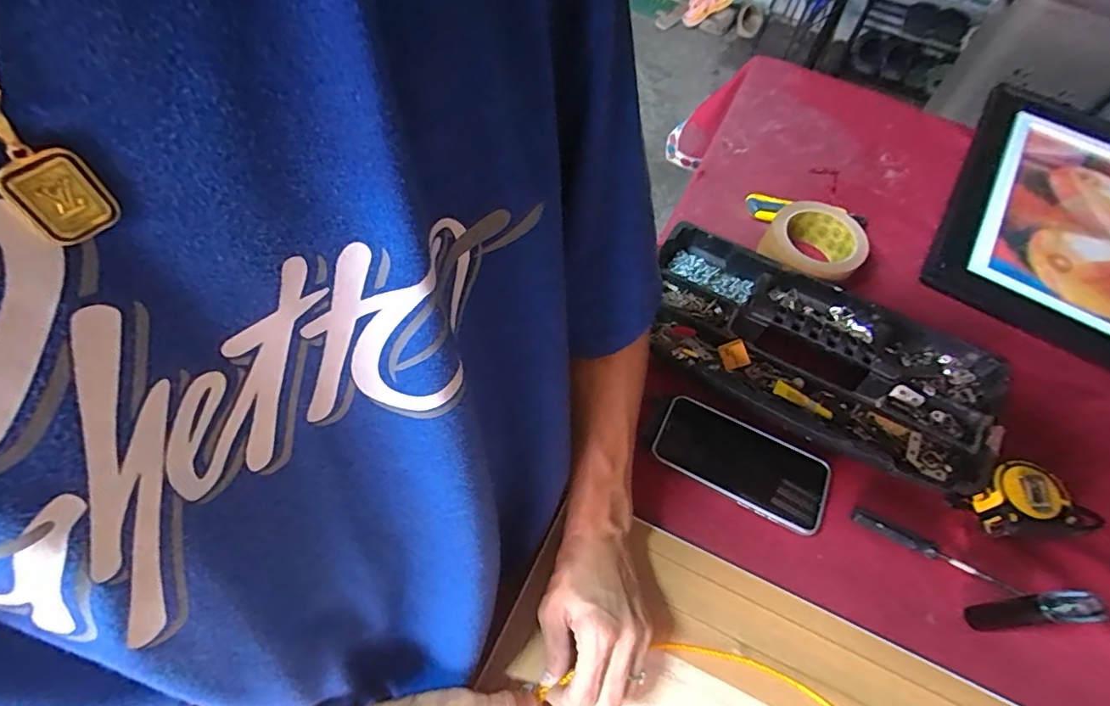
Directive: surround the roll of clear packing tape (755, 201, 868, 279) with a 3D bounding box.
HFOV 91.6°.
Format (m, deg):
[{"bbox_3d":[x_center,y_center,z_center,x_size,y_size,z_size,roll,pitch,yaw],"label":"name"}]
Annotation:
[{"bbox_3d":[0.293,-0.122,0.617,0.102,0.047,0.103,1,59,-2],"label":"roll of clear packing tape"}]

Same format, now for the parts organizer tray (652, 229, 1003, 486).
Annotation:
[{"bbox_3d":[0.262,-0.004,0.545,0.360,0.057,0.173,26,62,12],"label":"parts organizer tray"}]

